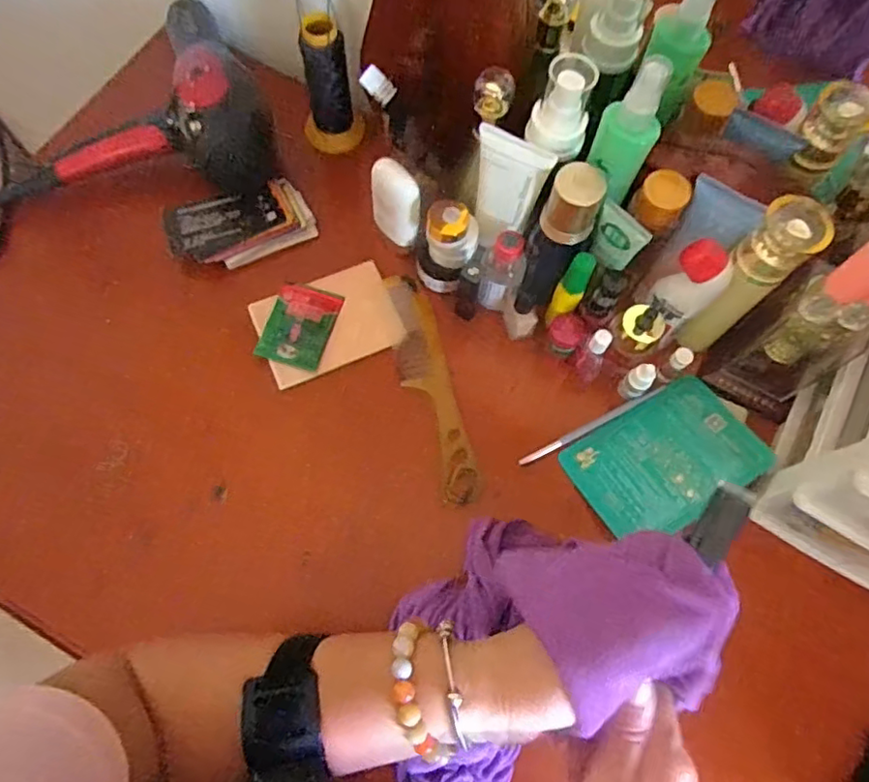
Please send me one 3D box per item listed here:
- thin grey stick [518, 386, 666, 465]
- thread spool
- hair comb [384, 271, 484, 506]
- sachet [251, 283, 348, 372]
[{"bbox_3d":[0.137,0.030,0.529,0.141,0.013,0.008,-25,74,-10],"label":"thin grey stick"},{"bbox_3d":[-0.101,-0.293,0.574,0.055,0.122,0.062,-5,71,-4],"label":"thread spool"},{"bbox_3d":[-0.004,-0.006,0.545,0.043,0.007,0.217,-15,72,-7],"label":"hair comb"},{"bbox_3d":[-0.121,-0.060,0.551,0.058,0.008,0.080,18,71,5],"label":"sachet"}]

